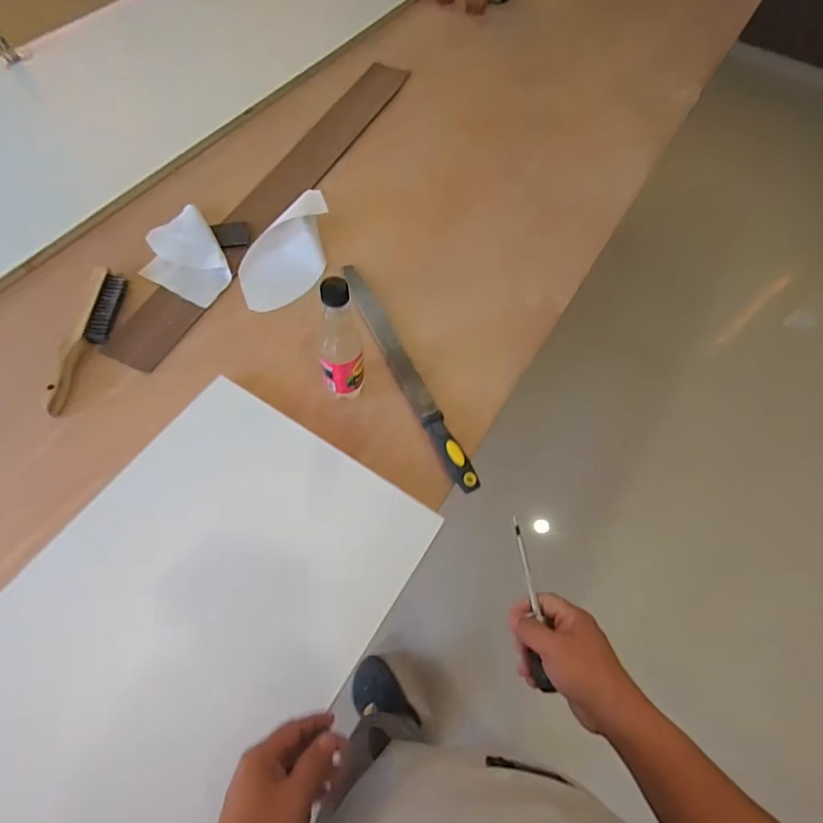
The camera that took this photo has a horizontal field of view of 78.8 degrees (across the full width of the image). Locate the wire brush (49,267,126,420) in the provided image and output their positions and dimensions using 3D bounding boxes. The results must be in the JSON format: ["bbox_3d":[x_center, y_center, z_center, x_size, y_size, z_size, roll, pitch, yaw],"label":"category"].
[{"bbox_3d":[-0.445,-0.103,0.694,0.043,0.023,0.242,1,61,-3],"label":"wire brush"}]

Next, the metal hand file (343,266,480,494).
[{"bbox_3d":[-0.011,-0.068,0.718,0.037,0.022,0.411,-21,65,-14],"label":"metal hand file"}]

